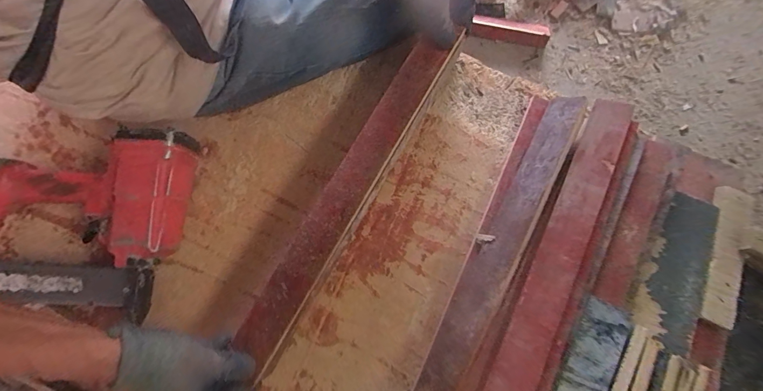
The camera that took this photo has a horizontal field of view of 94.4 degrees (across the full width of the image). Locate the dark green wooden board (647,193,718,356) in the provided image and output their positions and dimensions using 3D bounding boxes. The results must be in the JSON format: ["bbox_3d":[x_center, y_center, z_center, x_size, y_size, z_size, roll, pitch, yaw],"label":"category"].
[{"bbox_3d":[0.390,0.099,0.460,0.067,0.013,0.202,19,77,3],"label":"dark green wooden board"}]

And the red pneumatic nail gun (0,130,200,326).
[{"bbox_3d":[-0.409,0.022,0.439,0.325,0.080,0.222,6,77,0],"label":"red pneumatic nail gun"}]

